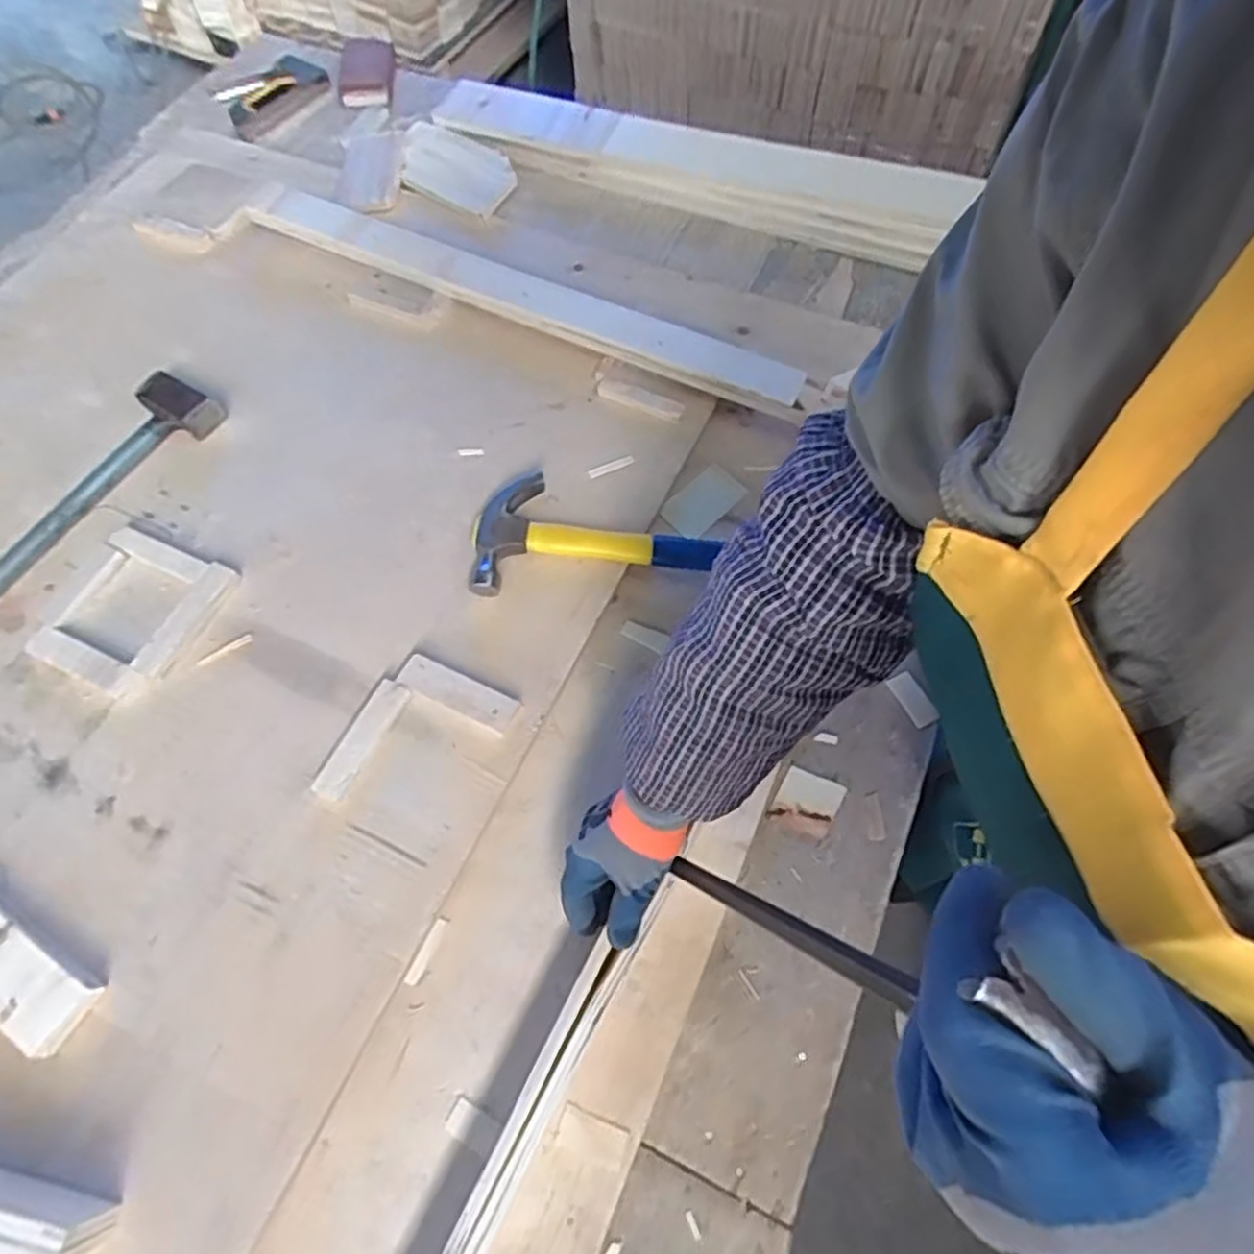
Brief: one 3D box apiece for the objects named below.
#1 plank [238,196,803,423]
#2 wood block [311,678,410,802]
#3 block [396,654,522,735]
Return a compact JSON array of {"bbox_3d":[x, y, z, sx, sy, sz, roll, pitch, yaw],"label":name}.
[{"bbox_3d":[-0.135,-0.392,0.836,0.720,0.056,0.077,22,67,10],"label":"plank"},{"bbox_3d":[-0.228,0.096,0.612,0.026,0.014,0.109,26,68,12],"label":"wood block"},{"bbox_3d":[-0.151,0.059,0.629,0.110,0.019,0.034,22,67,10],"label":"block"}]

